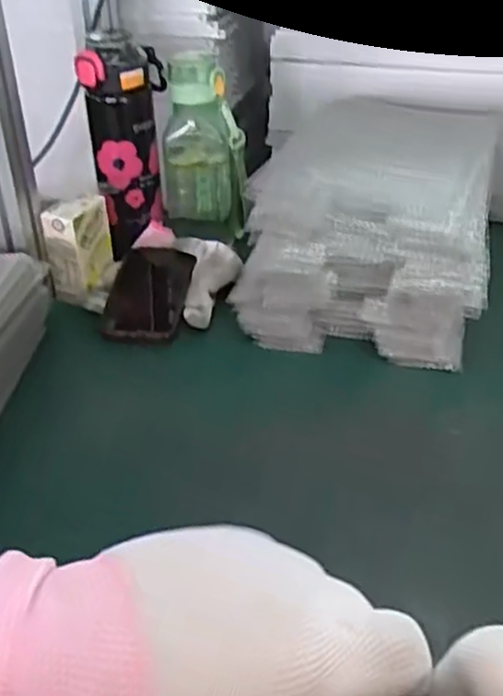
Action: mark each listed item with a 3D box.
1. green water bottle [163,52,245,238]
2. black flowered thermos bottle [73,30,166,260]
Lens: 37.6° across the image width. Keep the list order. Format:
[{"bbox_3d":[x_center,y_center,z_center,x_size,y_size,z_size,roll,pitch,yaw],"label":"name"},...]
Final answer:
[{"bbox_3d":[-0.057,-0.230,0.857,0.090,0.199,0.066,-3,35,-2],"label":"green water bottle"},{"bbox_3d":[-0.140,-0.228,0.839,0.087,0.220,0.073,-5,35,-4],"label":"black flowered thermos bottle"}]

